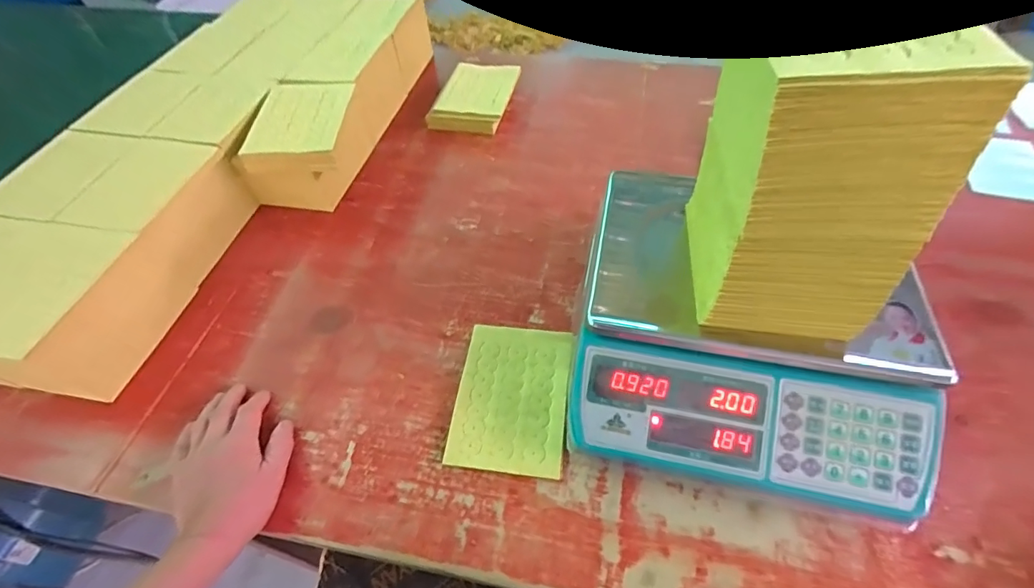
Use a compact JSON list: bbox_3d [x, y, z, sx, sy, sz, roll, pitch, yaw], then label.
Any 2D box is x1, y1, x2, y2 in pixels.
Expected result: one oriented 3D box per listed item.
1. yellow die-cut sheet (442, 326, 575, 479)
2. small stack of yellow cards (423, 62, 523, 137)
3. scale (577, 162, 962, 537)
[{"bbox_3d":[-0.004,0.105,0.492,0.112,0.004,0.158,5,53,7],"label":"yellow die-cut sheet"},{"bbox_3d":[-0.071,-0.339,0.820,0.131,0.050,0.162,13,54,15],"label":"small stack of yellow cards"},{"bbox_3d":[0.216,0.027,0.472,0.306,0.102,0.307,9,53,12],"label":"scale"}]

